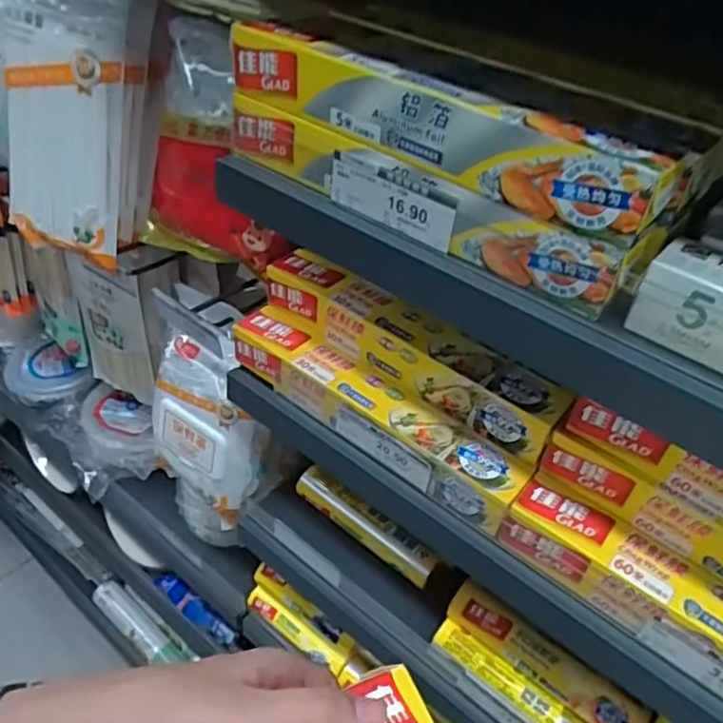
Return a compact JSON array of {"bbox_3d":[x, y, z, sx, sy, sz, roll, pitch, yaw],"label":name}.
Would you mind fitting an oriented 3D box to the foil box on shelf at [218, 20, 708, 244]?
[{"bbox_3d":[0.037,-0.158,0.417,0.328,0.053,0.052,29,45,24],"label":"foil box on shelf"}]

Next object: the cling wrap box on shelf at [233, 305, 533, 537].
[{"bbox_3d":[0.007,0.042,0.595,0.315,0.046,0.054,31,46,26],"label":"cling wrap box on shelf"}]

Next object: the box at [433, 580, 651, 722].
[{"bbox_3d":[0.171,0.316,0.635,0.206,0.056,0.045,31,46,26],"label":"box"}]

